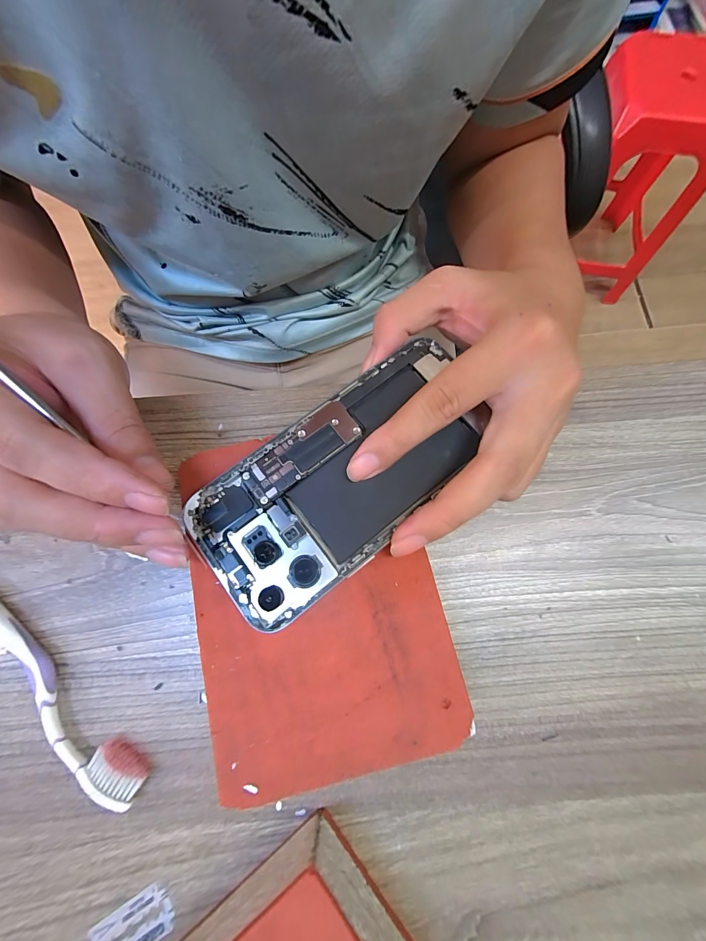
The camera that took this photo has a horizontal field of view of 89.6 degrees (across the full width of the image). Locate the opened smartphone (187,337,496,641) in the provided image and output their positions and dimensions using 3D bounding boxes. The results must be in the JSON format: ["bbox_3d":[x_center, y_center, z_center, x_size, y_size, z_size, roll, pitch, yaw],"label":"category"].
[{"bbox_3d":[-0.003,0.000,0.178,0.157,0.006,0.076,-40,79,-8],"label":"opened smartphone"}]

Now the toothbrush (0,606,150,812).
[{"bbox_3d":[-0.179,0.109,0.195,0.179,0.014,0.022,38,80,10],"label":"toothbrush"}]

